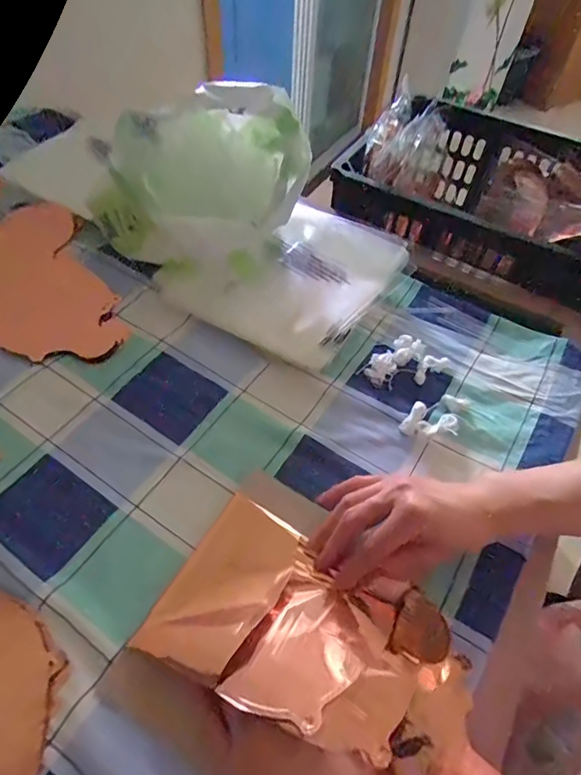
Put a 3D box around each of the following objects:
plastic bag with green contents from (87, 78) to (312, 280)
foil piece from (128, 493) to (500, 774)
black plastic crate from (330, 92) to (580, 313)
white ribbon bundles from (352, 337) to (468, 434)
[{"bbox_3d":[-0.086,-0.245,0.533,0.184,0.130,0.210,24,55,14],"label":"plastic bag with green contents"},{"bbox_3d":[0.028,0.184,0.320,0.248,0.022,0.124,29,56,18],"label":"foil piece"},{"bbox_3d":[0.317,-0.261,0.695,0.423,0.161,0.303,28,56,17],"label":"black plastic crate"},{"bbox_3d":[0.130,-0.002,0.465,0.087,0.017,0.108,-25,58,-21],"label":"white ribbon bundles"}]

